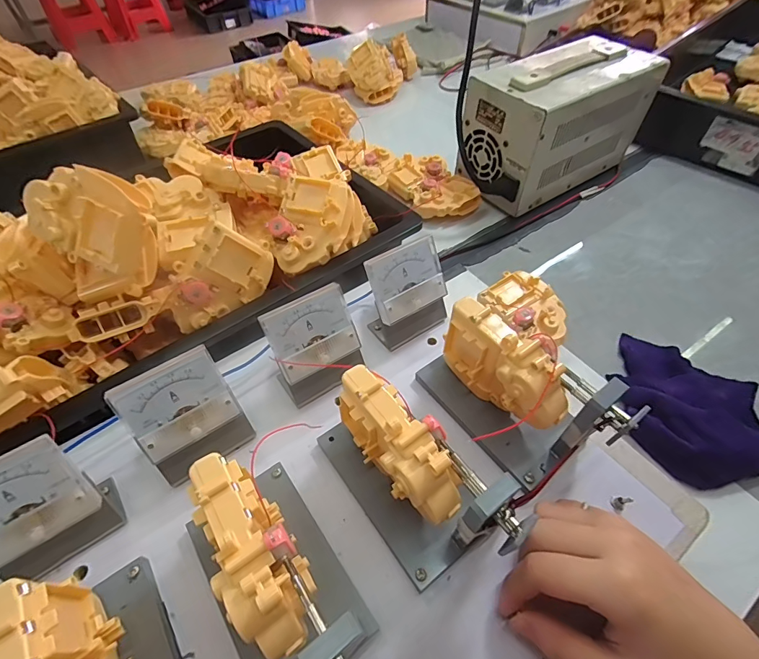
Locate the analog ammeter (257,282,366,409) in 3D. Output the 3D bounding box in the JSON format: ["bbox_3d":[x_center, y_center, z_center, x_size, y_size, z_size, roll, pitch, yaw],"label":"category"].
[{"bbox_3d":[-0.049,0.014,0.315,0.065,0.074,0.046,-21,55,-14],"label":"analog ammeter"}]

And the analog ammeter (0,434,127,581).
[{"bbox_3d":[-0.202,0.112,0.238,0.065,0.074,0.043,-33,59,-22],"label":"analog ammeter"}]

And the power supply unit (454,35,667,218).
[{"bbox_3d":[0.250,-0.294,0.579,0.258,0.157,0.126,-29,57,-20],"label":"power supply unit"}]

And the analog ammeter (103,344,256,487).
[{"bbox_3d":[-0.131,0.062,0.278,0.064,0.076,0.044,-28,57,-19],"label":"analog ammeter"}]

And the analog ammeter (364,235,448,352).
[{"bbox_3d":[0.026,-0.029,0.345,0.067,0.074,0.042,-25,56,-17],"label":"analog ammeter"}]

